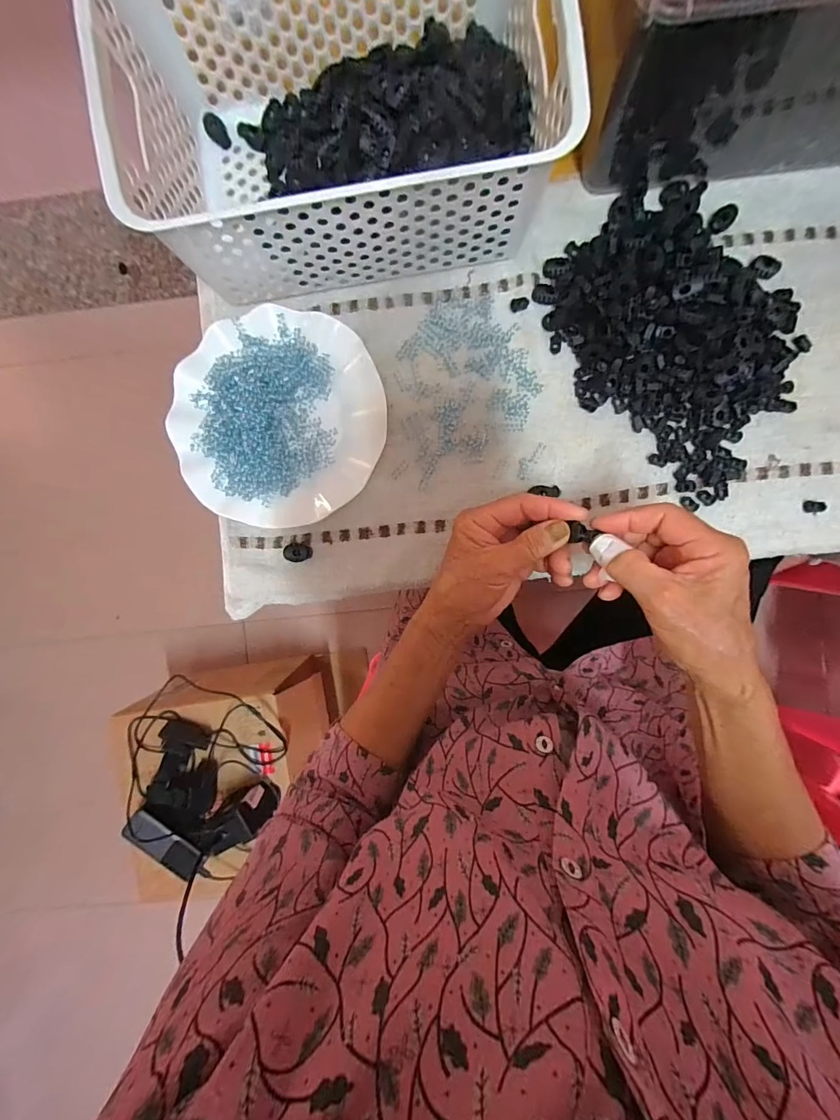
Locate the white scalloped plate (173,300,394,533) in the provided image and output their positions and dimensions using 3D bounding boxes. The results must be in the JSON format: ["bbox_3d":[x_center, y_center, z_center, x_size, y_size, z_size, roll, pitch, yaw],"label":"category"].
[{"bbox_3d":[-0.121,-0.122,0.364,0.178,0.030,0.179,0,92,2],"label":"white scalloped plate"}]

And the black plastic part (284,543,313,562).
[{"bbox_3d":[-0.110,-0.006,0.377,0.024,0.007,0.017,7,92,2],"label":"black plastic part"}]

